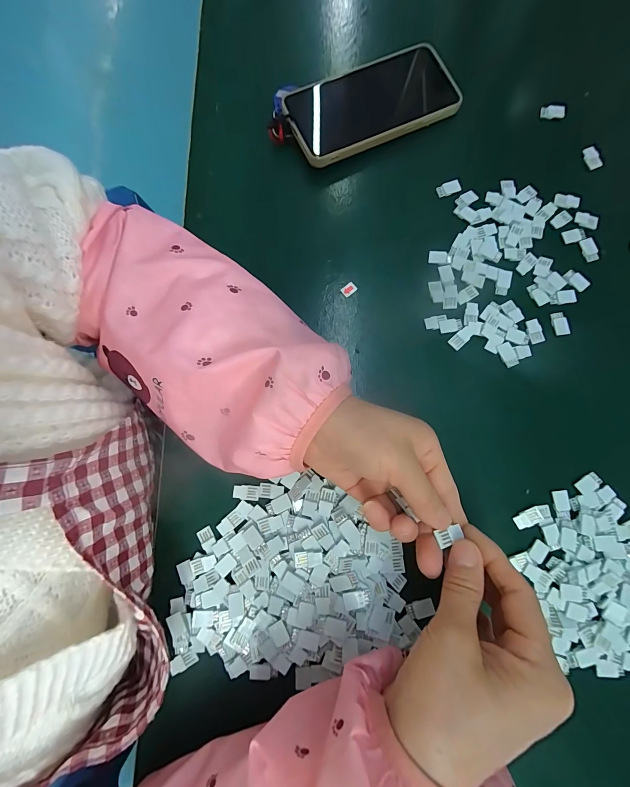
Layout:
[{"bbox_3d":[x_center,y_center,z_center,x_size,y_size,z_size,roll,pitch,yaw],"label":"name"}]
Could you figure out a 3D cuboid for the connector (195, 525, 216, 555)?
[{"bbox_3d":[-0.086,0.117,0.257,0.012,0.004,0.019,-32,80,-5],"label":"connector"}]

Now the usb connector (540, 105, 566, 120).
[{"bbox_3d":[0.237,-0.280,0.322,0.024,0.008,0.009,2,79,1],"label":"usb connector"}]

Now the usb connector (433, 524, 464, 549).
[{"bbox_3d":[0.089,0.094,0.214,0.017,0.005,0.010,-23,80,-4],"label":"usb connector"}]

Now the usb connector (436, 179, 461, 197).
[{"bbox_3d":[0.129,-0.196,0.310,0.023,0.007,0.010,-17,79,-3],"label":"usb connector"}]

